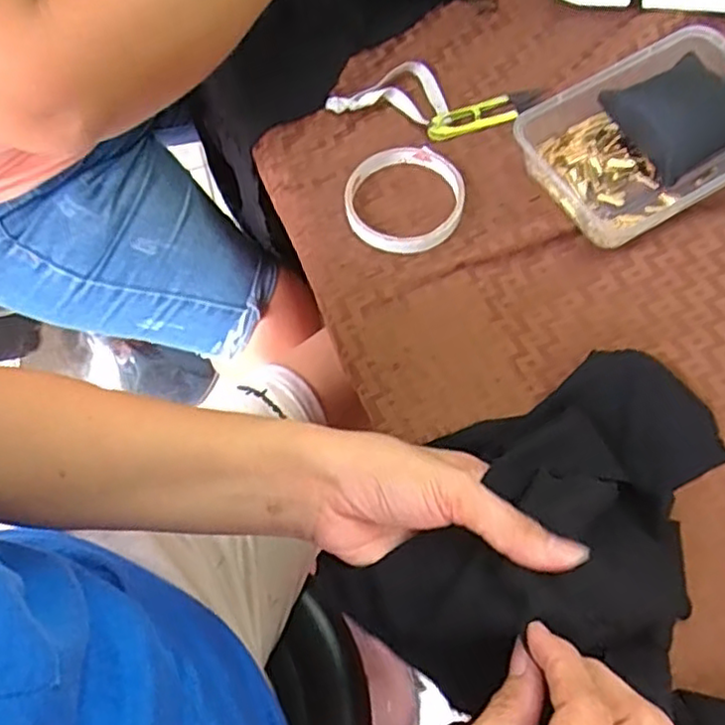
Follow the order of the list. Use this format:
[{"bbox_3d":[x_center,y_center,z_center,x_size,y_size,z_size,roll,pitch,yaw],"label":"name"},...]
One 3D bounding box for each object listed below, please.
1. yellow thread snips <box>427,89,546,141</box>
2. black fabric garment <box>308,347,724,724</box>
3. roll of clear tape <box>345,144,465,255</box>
[{"bbox_3d":[0.095,-0.189,0.502,0.094,0.006,0.022,-23,86,-10],"label":"yellow thread snips"},{"bbox_3d":[0.158,0.139,0.319,0.229,0.098,0.294,-32,69,-10],"label":"black fabric garment"},{"bbox_3d":[0.030,-0.116,0.467,0.083,0.014,0.086,-15,67,-3],"label":"roll of clear tape"}]

